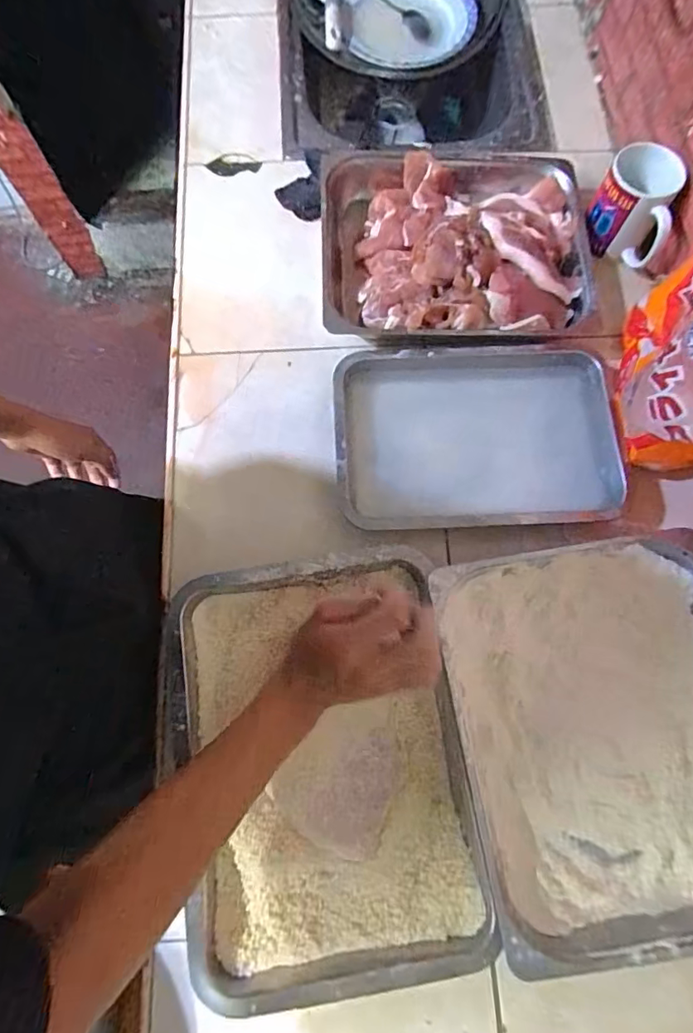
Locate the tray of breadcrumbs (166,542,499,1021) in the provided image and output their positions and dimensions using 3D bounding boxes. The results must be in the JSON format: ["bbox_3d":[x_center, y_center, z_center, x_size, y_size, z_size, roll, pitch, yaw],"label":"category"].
[{"bbox_3d":[-0.027,0.216,0.452,0.253,0.044,0.344,-9,75,-3],"label":"tray of breadcrumbs"}]

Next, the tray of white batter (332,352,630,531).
[{"bbox_3d":[0.140,-0.086,0.548,0.296,0.038,0.202,-2,74,-1],"label":"tray of white batter"}]

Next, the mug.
[{"bbox_3d":[0.349,-0.375,0.598,0.095,0.094,0.072,24,76,7],"label":"mug"}]

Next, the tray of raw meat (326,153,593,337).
[{"bbox_3d":[0.132,-0.330,0.592,0.315,0.081,0.264,0,74,0],"label":"tray of raw meat"}]

